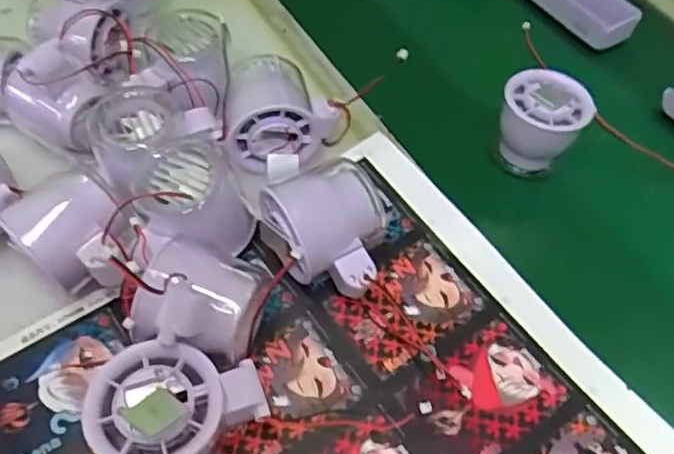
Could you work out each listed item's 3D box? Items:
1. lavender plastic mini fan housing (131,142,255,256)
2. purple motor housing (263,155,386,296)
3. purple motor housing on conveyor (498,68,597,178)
[{"bbox_3d":[-0.083,-0.017,0.363,0.064,0.049,0.056,-6,57,-9],"label":"lavender plastic mini fan housing"},{"bbox_3d":[-0.005,0.005,0.363,0.062,0.056,0.079,-21,57,-18],"label":"purple motor housing"},{"bbox_3d":[0.145,-0.068,0.452,0.057,0.074,0.053,2,53,-2],"label":"purple motor housing on conveyor"}]

